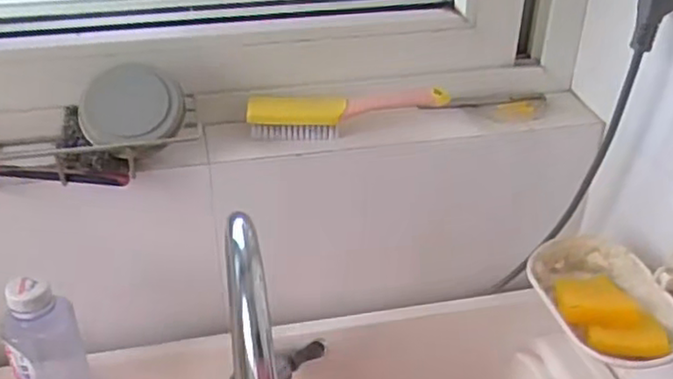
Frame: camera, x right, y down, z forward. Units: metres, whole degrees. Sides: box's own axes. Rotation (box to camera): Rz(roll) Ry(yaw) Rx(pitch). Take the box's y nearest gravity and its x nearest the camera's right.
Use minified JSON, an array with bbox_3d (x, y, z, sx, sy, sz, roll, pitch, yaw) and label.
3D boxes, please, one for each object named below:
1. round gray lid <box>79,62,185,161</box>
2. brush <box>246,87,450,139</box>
[{"bbox_3d":[-0.164,-0.066,0.544,0.078,0.011,0.077,2,68,-4],"label":"round gray lid"},{"bbox_3d":[0.012,-0.070,0.617,0.183,0.035,0.028,-5,32,-9],"label":"brush"}]

